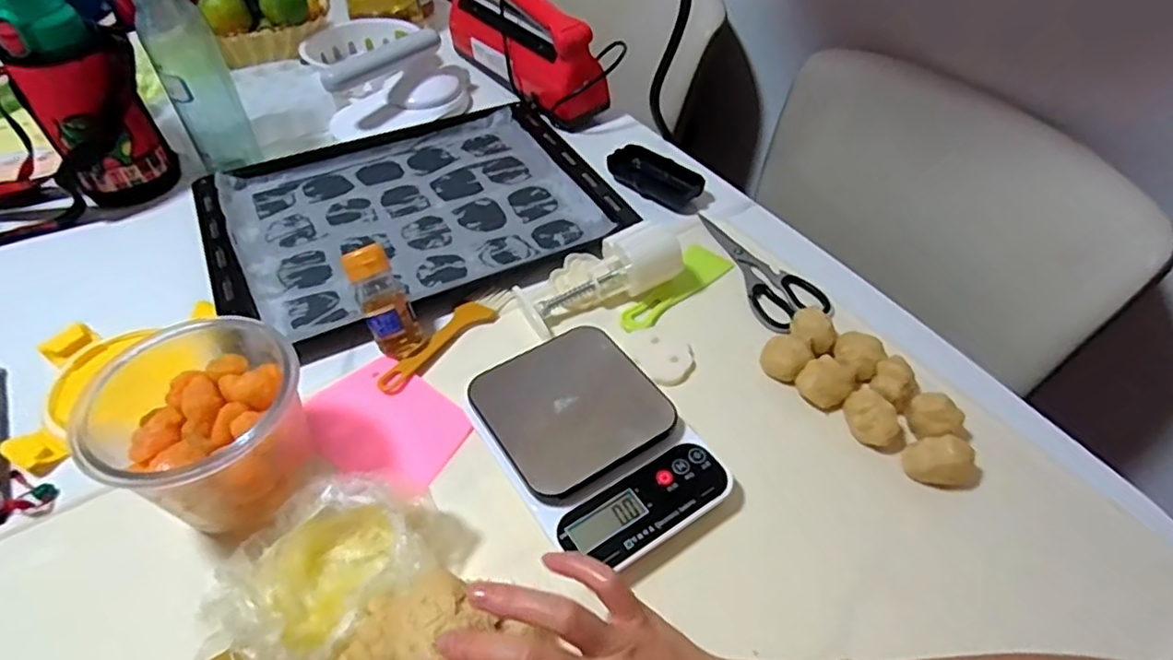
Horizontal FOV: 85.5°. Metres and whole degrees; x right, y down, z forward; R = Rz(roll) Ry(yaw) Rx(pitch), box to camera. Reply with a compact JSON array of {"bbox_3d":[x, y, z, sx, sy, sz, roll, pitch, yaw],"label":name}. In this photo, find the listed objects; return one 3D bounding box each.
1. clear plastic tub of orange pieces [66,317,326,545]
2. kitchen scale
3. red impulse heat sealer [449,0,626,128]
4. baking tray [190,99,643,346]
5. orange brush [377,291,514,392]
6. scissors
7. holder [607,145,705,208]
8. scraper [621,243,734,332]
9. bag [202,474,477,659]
[{"bbox_3d":[-0.245,0.069,0.421,0.116,0.110,0.116,0,47,0],"label":"clear plastic tub of orange pieces"},{"bbox_3d":[0.003,0.082,0.464,0.128,0.034,0.176,-28,53,-24],"label":"kitchen scale"},{"bbox_3d":[-0.082,-0.403,0.837,0.100,0.142,0.298,-25,52,-22],"label":"red impulse heat sealer"},{"bbox_3d":[-0.190,-0.139,0.682,0.394,0.023,0.308,-20,50,-18],"label":"baking tray"},{"bbox_3d":[-0.121,0.006,0.552,0.033,0.008,0.143,30,54,24],"label":"orange brush"},{"bbox_3d":[0.170,-0.064,0.620,0.066,0.012,0.171,-13,49,-12],"label":"scissors"},{"bbox_3d":[0.076,-0.173,0.706,0.107,0.022,0.057,28,53,23],"label":"holder"},{"bbox_3d":[0.080,-0.039,0.599,0.047,0.014,0.140,35,56,28],"label":"scraper"},{"bbox_3d":[-0.154,0.141,0.392,0.093,0.061,0.143,34,56,27],"label":"bag"}]

